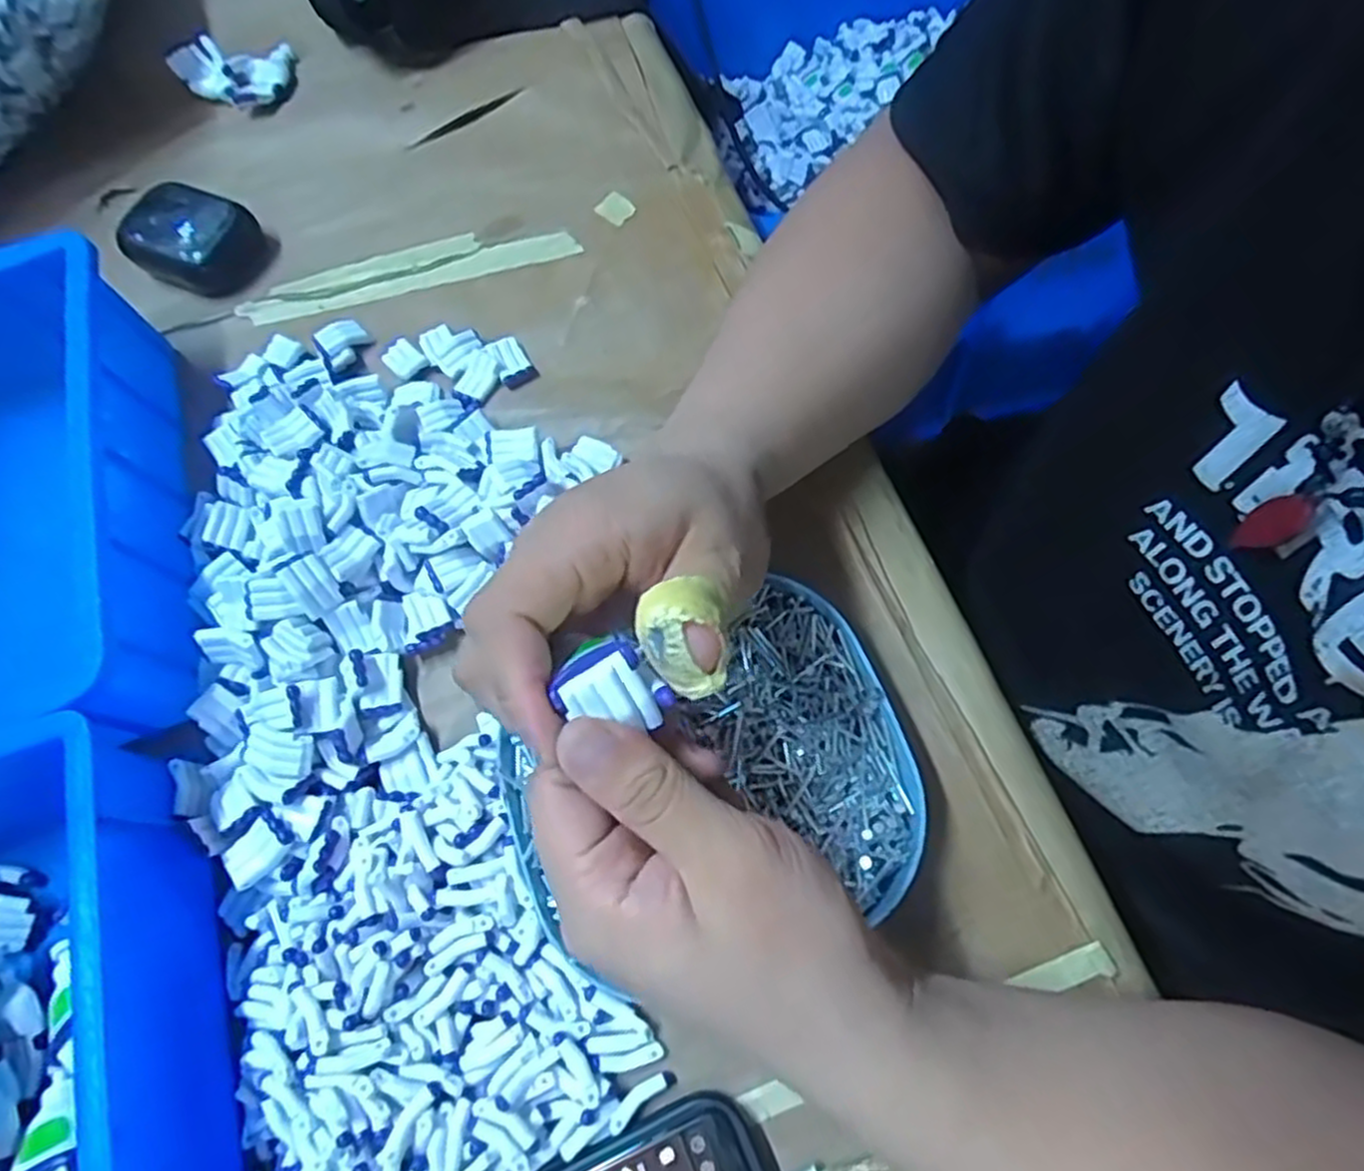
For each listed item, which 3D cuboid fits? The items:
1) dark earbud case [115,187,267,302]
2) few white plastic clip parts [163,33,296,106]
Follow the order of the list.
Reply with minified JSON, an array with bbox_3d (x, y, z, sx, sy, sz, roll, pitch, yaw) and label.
[{"bbox_3d":[-0.275,-0.193,0.434,0.068,0.024,0.054,20,71,14],"label":"dark earbud case"},{"bbox_3d":[-0.283,-0.321,0.486,0.071,0.021,0.046,-3,67,5],"label":"few white plastic clip parts"}]

